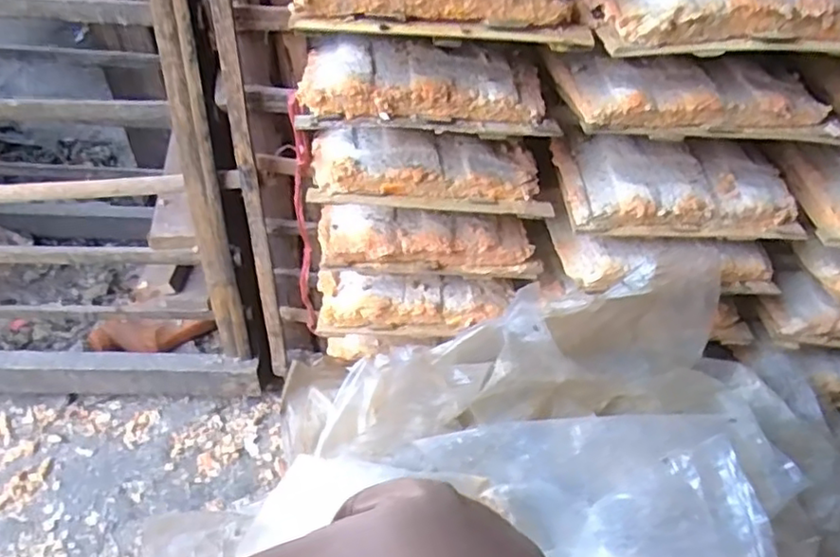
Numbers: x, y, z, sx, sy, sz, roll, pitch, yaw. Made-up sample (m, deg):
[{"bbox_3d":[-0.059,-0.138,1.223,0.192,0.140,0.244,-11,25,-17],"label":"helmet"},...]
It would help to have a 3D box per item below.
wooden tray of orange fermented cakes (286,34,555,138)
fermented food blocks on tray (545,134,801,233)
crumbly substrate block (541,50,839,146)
[{"bbox_3d":[0.004,-0.175,0.588,0.224,0.047,0.104,-3,41,-4],"label":"wooden tray of orange fermented cakes"},{"bbox_3d":[0.252,-0.094,0.643,0.220,0.045,0.109,0,41,-1],"label":"fermented food blocks on tray"},{"bbox_3d":[0.243,-0.166,0.578,0.234,0.044,0.101,1,41,0],"label":"crumbly substrate block"}]

